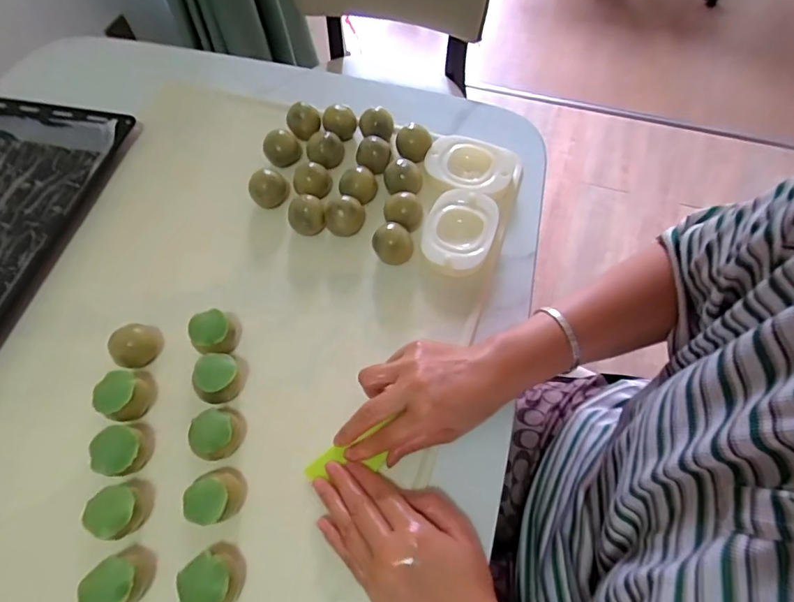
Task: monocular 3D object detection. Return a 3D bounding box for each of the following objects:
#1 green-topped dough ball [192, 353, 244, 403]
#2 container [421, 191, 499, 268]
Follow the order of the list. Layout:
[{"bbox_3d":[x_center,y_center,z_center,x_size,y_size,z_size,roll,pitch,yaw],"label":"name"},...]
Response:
[{"bbox_3d":[-0.162,0.071,0.443,0.036,0.041,0.038,-1,63,3],"label":"green-topped dough ball"},{"bbox_3d":[0.066,-0.073,0.510,0.069,0.017,0.097,16,65,11],"label":"container"}]

